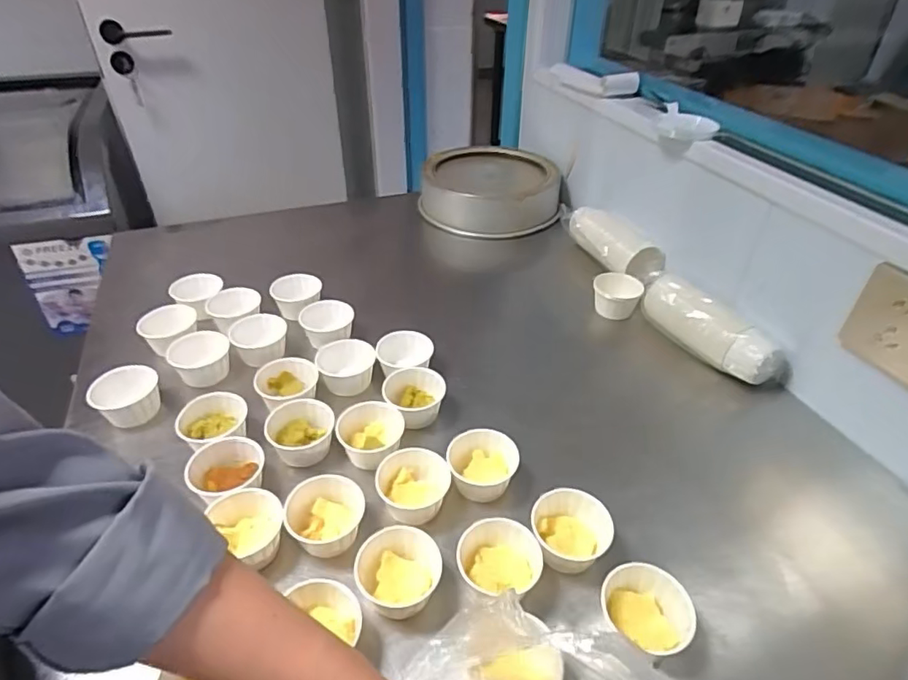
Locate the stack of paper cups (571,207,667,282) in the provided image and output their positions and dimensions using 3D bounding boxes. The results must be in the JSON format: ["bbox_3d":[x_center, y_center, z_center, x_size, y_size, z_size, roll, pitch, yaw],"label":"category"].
[{"bbox_3d":[0.241,-0.152,0.856,0.061,0.061,0.191,-20,43,-25],"label":"stack of paper cups"}]

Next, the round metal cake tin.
[{"bbox_3d":[0.064,-0.275,1.017,0.248,0.081,0.236,1,38,0],"label":"round metal cake tin"}]

